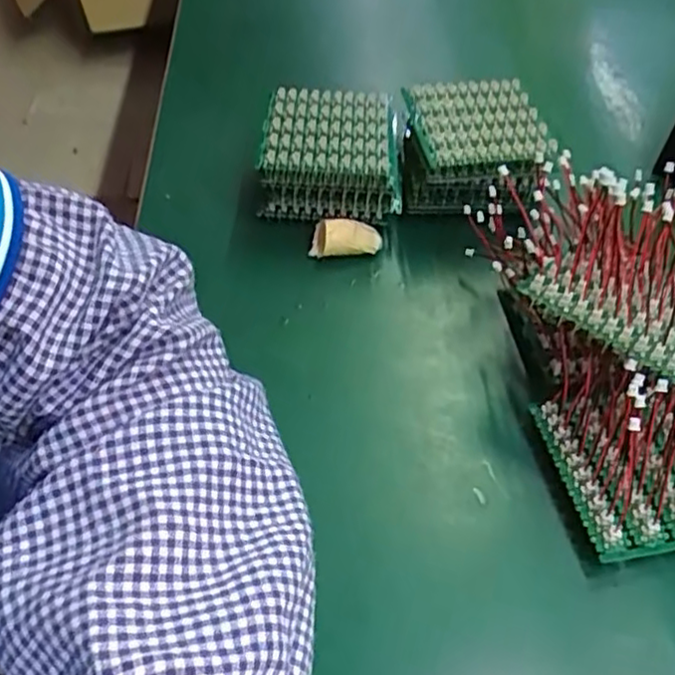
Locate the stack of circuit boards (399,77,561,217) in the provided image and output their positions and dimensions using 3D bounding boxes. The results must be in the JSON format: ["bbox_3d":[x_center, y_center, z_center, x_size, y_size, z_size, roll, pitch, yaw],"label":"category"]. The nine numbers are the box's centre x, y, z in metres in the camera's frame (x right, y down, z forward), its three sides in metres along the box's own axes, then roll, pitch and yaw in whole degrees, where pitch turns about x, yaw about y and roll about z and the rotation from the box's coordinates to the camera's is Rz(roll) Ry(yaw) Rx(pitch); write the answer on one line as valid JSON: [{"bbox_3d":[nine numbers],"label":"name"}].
[{"bbox_3d":[0.089,-0.124,0.461,0.091,0.057,0.091,3,47,2],"label":"stack of circuit boards"}]

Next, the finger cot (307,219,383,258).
[{"bbox_3d":[0.006,-0.063,0.426,0.045,0.017,0.017,-4,47,-5],"label":"finger cot"}]

